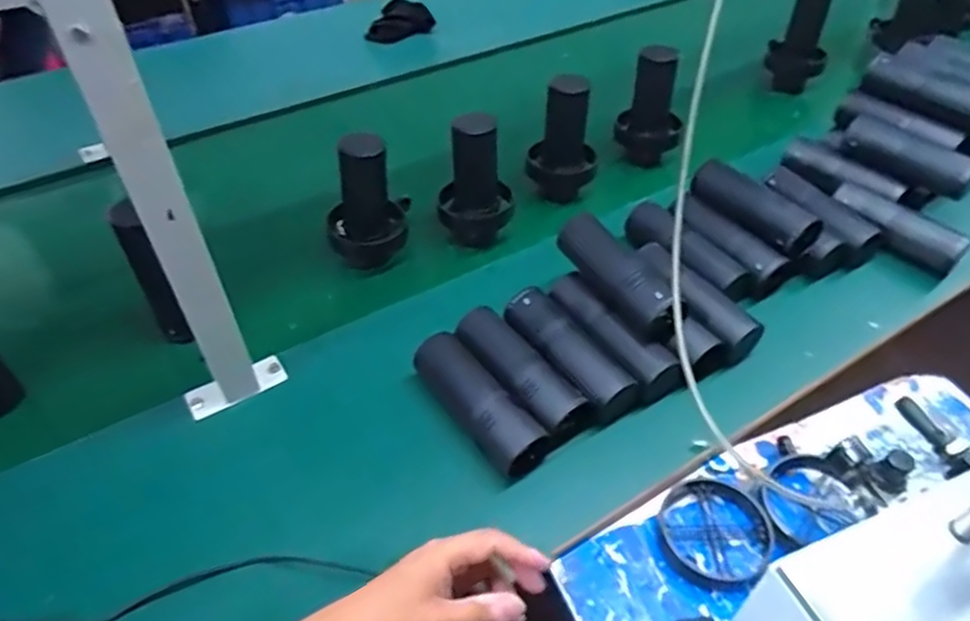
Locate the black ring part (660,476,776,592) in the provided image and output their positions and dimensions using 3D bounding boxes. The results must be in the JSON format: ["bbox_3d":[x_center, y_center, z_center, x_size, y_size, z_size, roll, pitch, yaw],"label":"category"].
[{"bbox_3d":[0.213,0.200,0.624,0.104,0.013,0.100,0,46,0],"label":"black ring part"}]

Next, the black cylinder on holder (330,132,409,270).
[{"bbox_3d":[-0.142,-0.135,0.812,0.094,0.188,0.072,-6,47,-7],"label":"black cylinder on holder"}]

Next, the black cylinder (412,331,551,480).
[{"bbox_3d":[-0.009,0.095,0.677,0.056,0.060,0.163,-30,54,-26],"label":"black cylinder"}]

